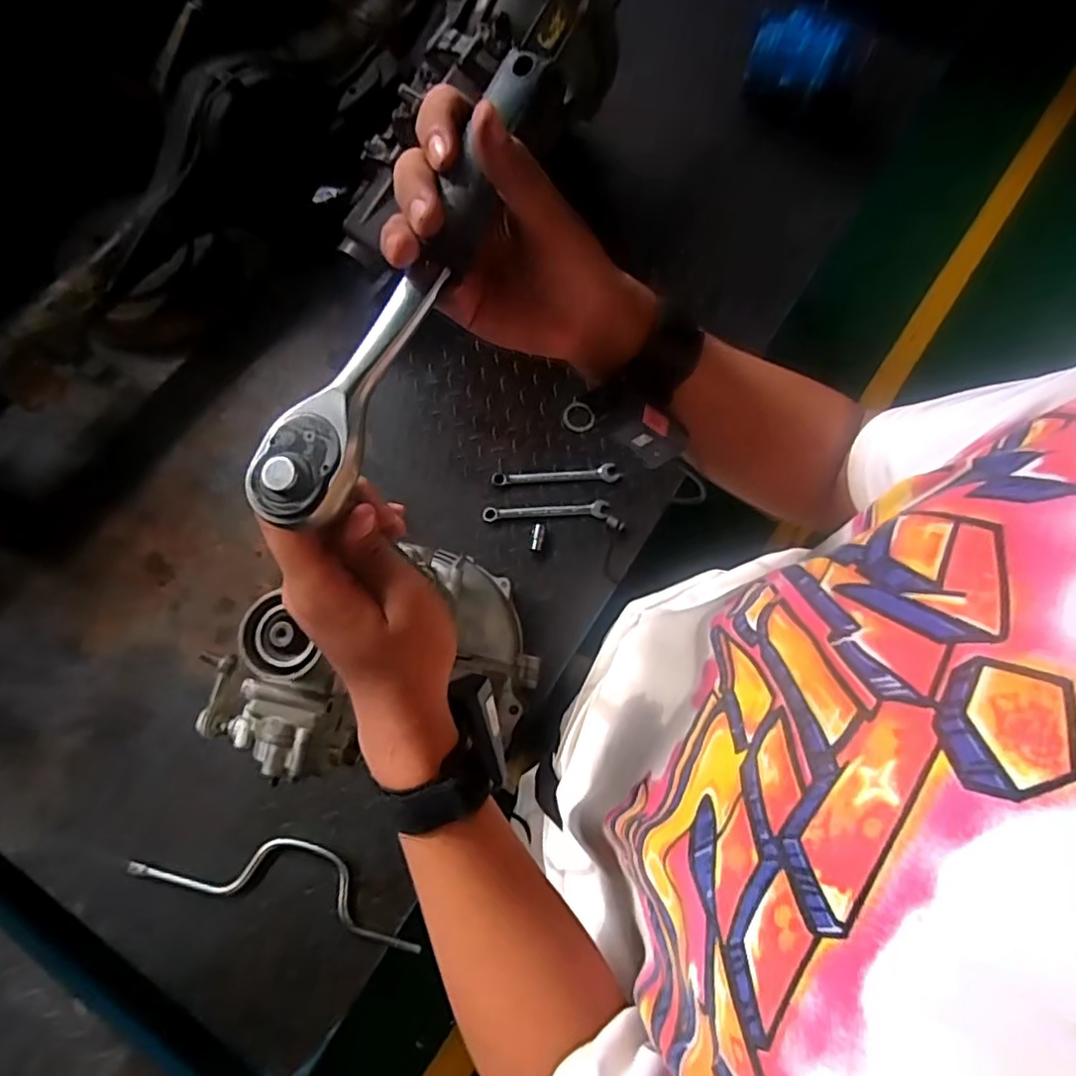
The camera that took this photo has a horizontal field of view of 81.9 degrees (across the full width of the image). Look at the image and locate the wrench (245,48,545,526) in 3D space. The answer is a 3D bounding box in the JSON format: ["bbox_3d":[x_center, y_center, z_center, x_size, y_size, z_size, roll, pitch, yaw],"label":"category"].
[{"bbox_3d":[-0.060,-0.115,0.280,0.037,0.025,0.236,24,81,5],"label":"wrench"}]

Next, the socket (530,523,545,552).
[{"bbox_3d":[0.000,-0.003,0.924,0.018,0.018,0.048,11,75,2],"label":"socket"}]

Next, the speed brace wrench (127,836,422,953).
[{"bbox_3d":[-0.313,0.420,0.770,0.363,0.025,0.080,15,75,3],"label":"speed brace wrench"}]

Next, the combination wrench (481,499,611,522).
[{"bbox_3d":[0.011,-0.039,0.940,0.186,0.013,0.026,-3,75,-2],"label":"combination wrench"}]

